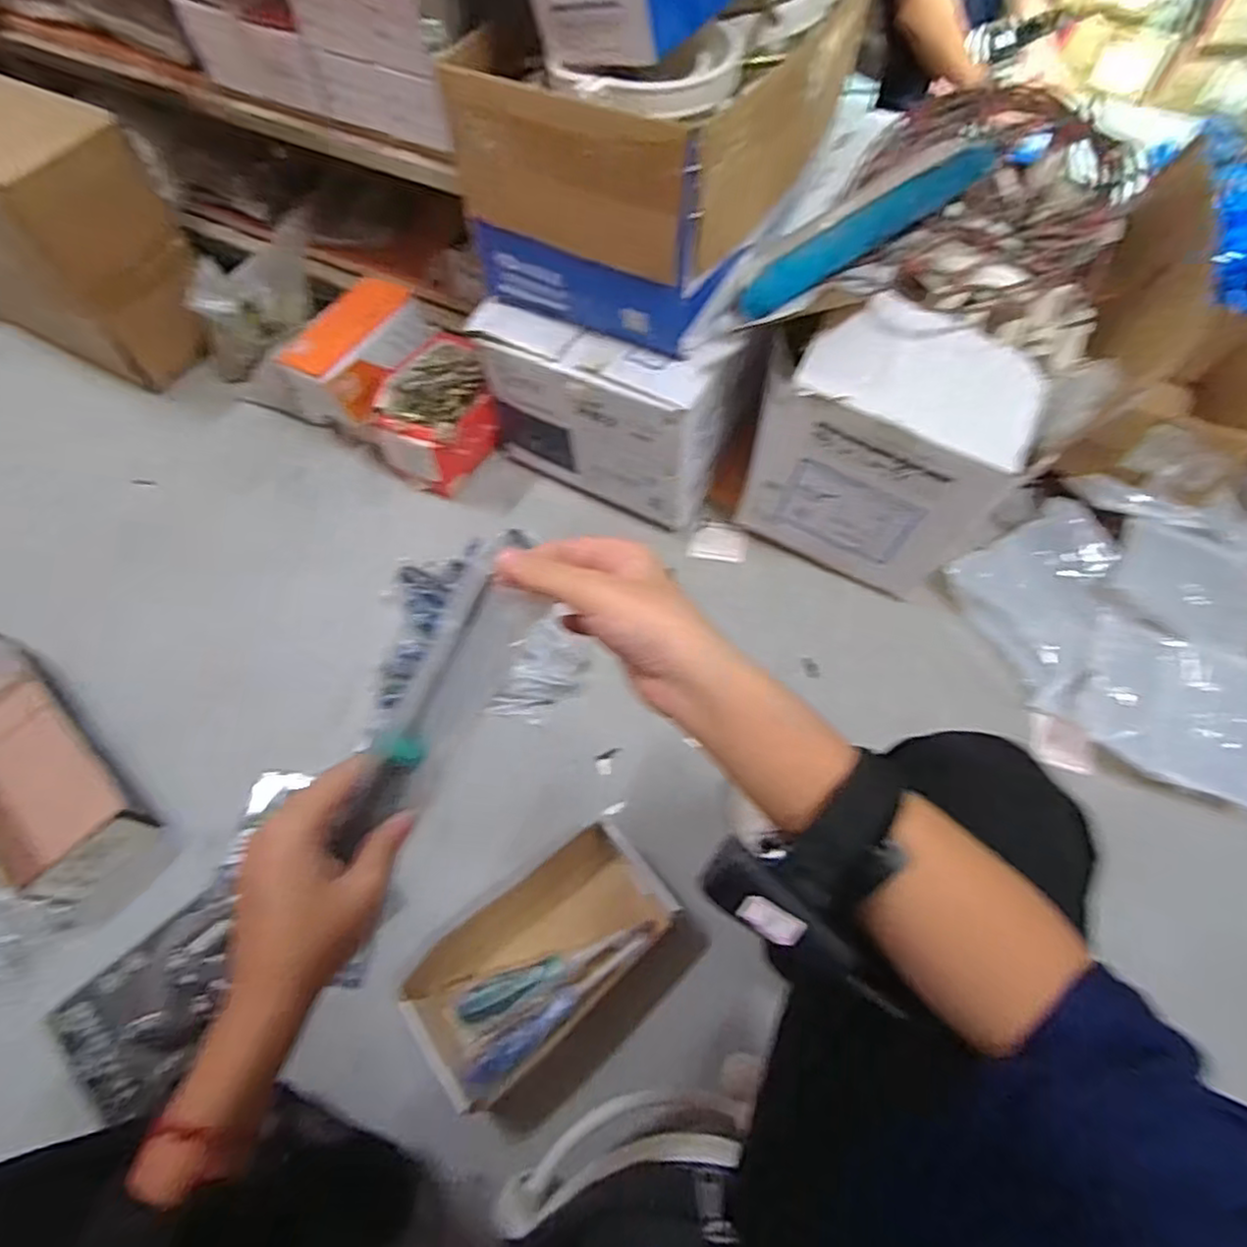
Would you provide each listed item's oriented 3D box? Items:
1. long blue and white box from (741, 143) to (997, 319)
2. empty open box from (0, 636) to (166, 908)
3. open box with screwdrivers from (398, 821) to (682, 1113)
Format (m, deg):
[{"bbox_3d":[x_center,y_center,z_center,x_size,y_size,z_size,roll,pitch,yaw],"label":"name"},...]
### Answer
[{"bbox_3d":[0.230,-0.383,0.655,0.246,0.043,0.024,-23,57,28],"label":"long blue and white box"},{"bbox_3d":[-0.666,0.164,0.745,0.333,0.082,0.143,36,68,19],"label":"empty open box"},{"bbox_3d":[-0.075,0.328,0.668,0.260,0.064,0.146,-36,66,-17],"label":"open box with screwdrivers"}]

